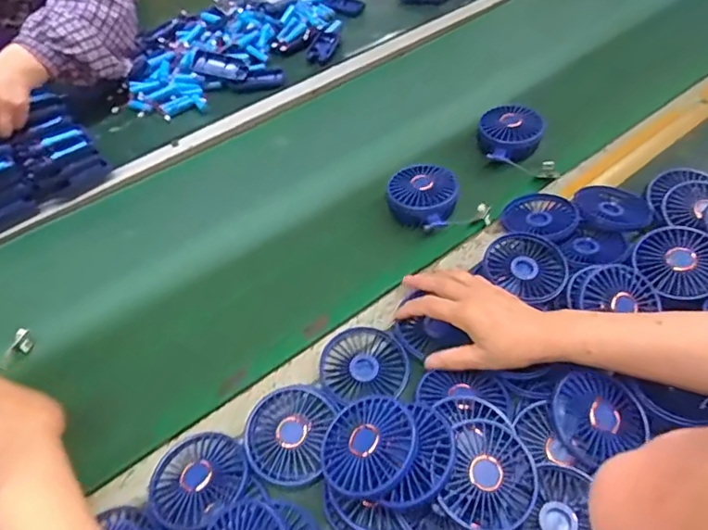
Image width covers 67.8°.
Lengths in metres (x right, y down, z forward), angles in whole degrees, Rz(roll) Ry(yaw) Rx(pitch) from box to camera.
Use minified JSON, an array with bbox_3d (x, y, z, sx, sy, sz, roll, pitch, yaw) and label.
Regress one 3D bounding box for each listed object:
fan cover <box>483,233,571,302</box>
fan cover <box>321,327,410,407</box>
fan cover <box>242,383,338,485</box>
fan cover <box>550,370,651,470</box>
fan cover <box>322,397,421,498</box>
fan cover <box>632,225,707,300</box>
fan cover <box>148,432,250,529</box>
[{"bbox_3d":[0.194,-0.001,0.593,0.090,0.016,0.077,29,59,27],"label":"fan cover"},{"bbox_3d":[0.009,0.100,0.547,0.086,0.010,0.081,-13,50,-3],"label":"fan cover"},{"bbox_3d":[-0.062,0.157,0.495,0.077,0.022,0.086,8,52,13],"label":"fan cover"},{"bbox_3d":[0.219,0.131,0.470,0.078,0.018,0.073,-21,51,-11],"label":"fan cover"},{"bbox_3d":[0.012,0.152,0.452,0.083,0.014,0.086,23,64,45],"label":"fan cover"},{"bbox_3d":[0.349,-0.005,0.562,0.085,0.023,0.089,32,61,29],"label":"fan cover"},{"bbox_3d":[-0.142,0.192,0.479,0.082,0.018,0.085,34,62,30],"label":"fan cover"}]

